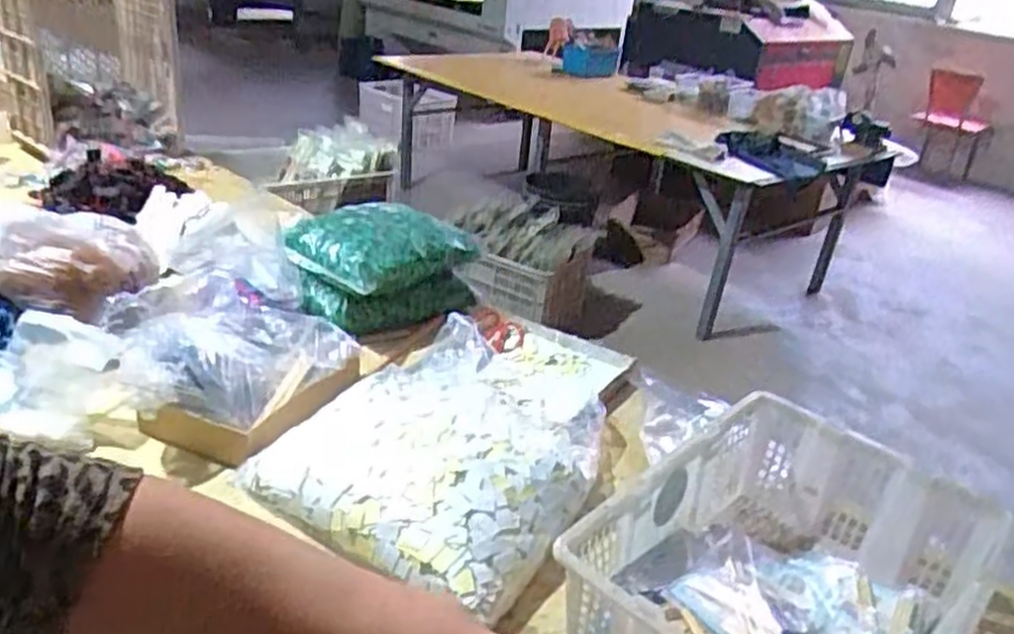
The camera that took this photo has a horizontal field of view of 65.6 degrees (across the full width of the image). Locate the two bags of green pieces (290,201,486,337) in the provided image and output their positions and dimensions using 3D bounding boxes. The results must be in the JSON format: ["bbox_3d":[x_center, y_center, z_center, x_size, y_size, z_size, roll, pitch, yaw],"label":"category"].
[{"bbox_3d":[-0.253,-0.107,1.547,0.348,0.168,0.257,-18,50,-33],"label":"two bags of green pieces"}]

